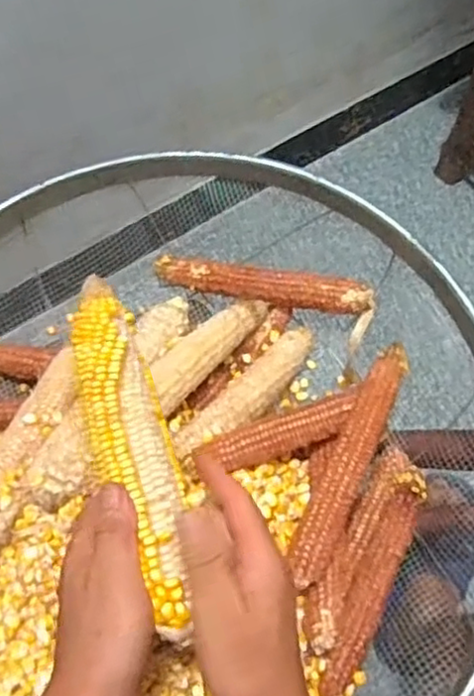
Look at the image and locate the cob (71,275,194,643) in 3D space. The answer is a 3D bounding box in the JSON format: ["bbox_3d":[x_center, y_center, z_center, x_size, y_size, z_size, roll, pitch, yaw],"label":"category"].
[{"bbox_3d":[-0.066,0.061,0.416,0.046,0.040,0.231,-16,67,-7],"label":"cob"}]

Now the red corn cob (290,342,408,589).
[{"bbox_3d":[0.090,0.088,0.511,0.038,0.044,0.198,26,65,9],"label":"red corn cob"}]

